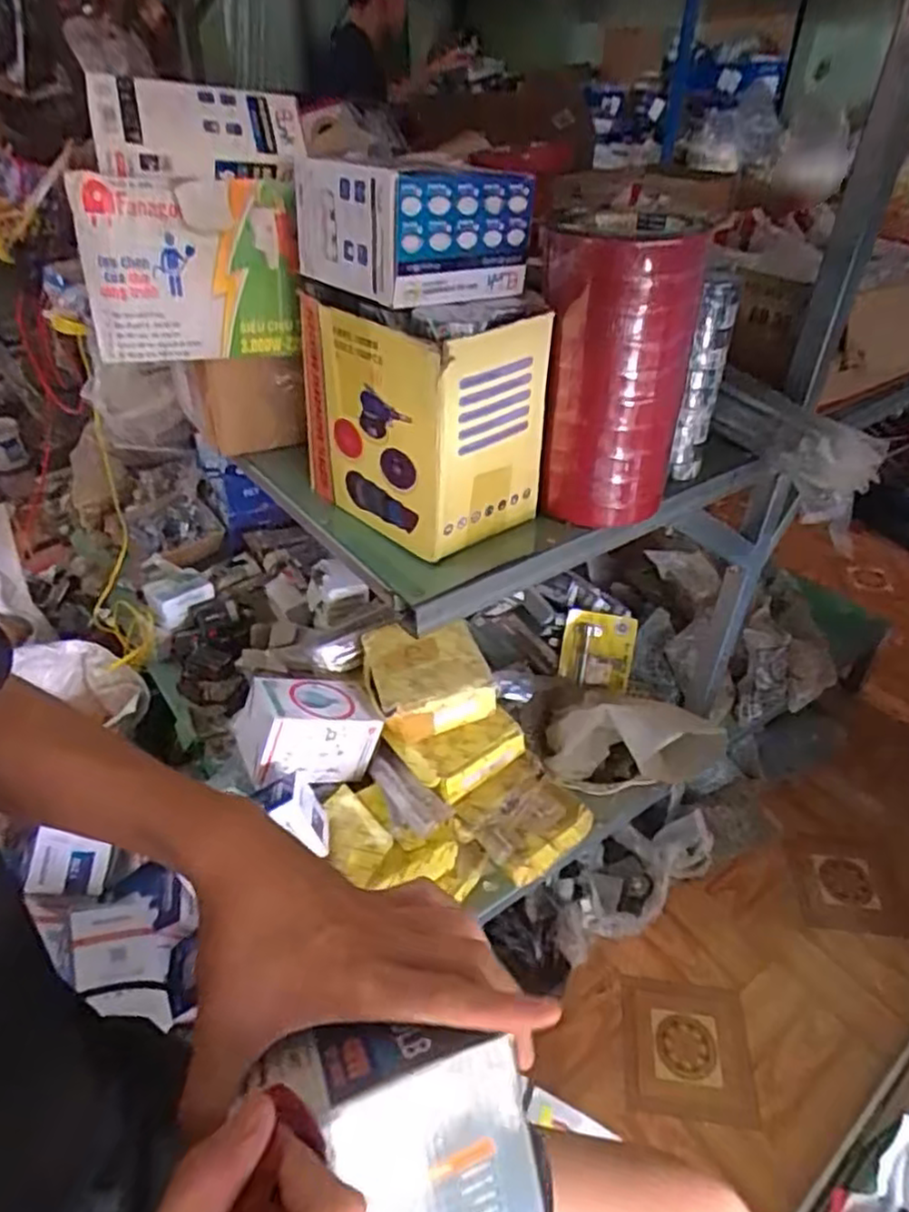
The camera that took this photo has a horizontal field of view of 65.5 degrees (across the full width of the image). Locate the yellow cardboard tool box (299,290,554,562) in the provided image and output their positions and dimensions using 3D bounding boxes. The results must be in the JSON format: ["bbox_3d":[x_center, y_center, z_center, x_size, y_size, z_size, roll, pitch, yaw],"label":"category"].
[{"bbox_3d":[-0.027,-0.162,0.582,0.124,0.168,0.170,-31,48,-31],"label":"yellow cardboard tool box"}]

